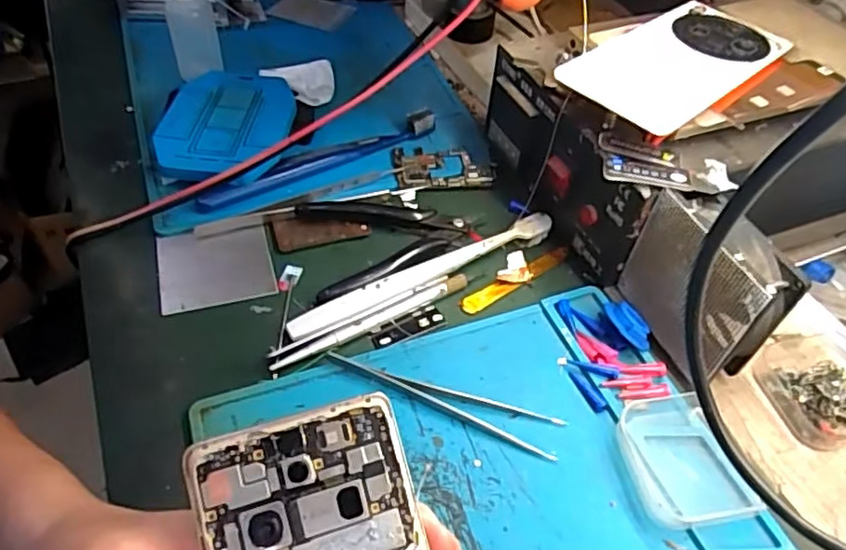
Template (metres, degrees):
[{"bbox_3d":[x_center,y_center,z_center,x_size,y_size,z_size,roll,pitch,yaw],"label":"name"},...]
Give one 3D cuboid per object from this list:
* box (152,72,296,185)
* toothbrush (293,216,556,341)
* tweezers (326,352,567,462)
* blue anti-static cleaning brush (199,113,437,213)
[{"bbox_3d":[-0.144,-0.106,0.472,0.087,0.026,0.118,1,48,-2],"label":"box"},{"bbox_3d":[0.004,0.000,0.399,0.184,0.011,0.017,-23,53,-22],"label":"toothbrush"},{"bbox_3d":[0.009,0.067,0.338,0.126,0.010,0.024,13,49,9],"label":"tweezers"},{"bbox_3d":[-0.072,-0.085,0.462,0.184,0.015,0.017,-24,54,-23],"label":"blue anti-static cleaning brush"}]

